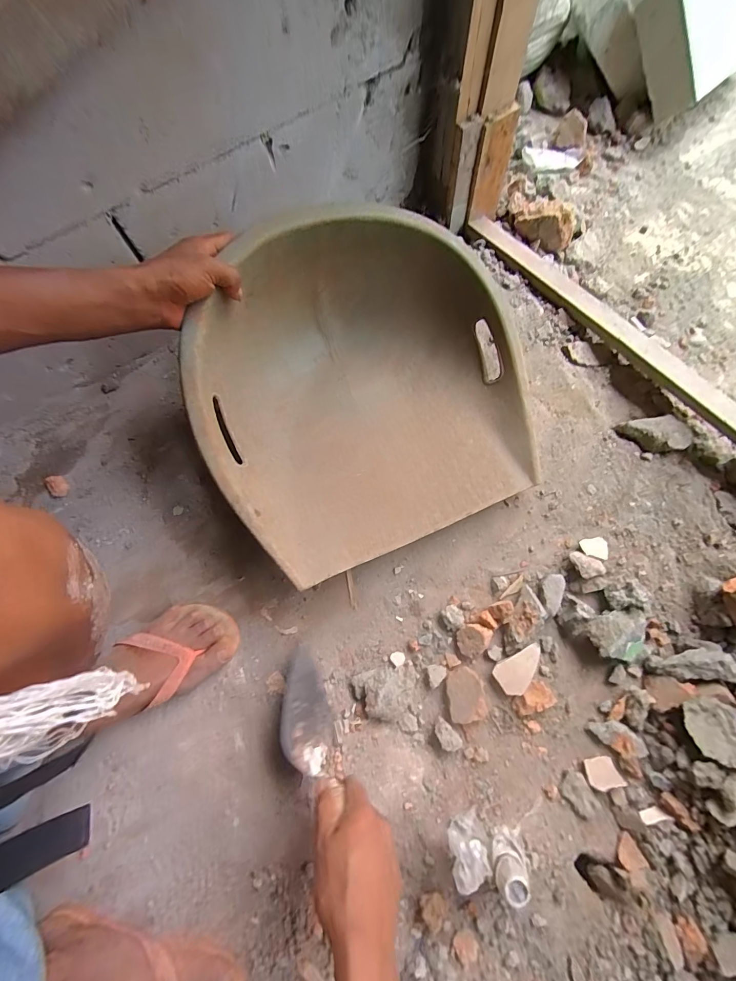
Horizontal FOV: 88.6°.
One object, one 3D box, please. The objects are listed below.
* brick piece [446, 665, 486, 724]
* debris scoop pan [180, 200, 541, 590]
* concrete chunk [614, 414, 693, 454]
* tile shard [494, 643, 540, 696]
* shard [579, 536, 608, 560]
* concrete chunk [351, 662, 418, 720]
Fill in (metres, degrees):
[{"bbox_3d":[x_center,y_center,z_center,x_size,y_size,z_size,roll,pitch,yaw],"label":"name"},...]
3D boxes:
[{"bbox_3d":[0.123,0.259,0.481,0.044,0.022,0.061,-6,72,0],"label":"brick piece"},{"bbox_3d":[0.009,-0.126,0.470,0.405,0.187,0.356,-25,73,-6],"label":"debris scoop pan"},{"bbox_3d":[0.414,-0.080,0.546,0.083,0.027,0.047,-1,72,2],"label":"concrete chunk"},{"bbox_3d":[0.197,0.230,0.481,0.067,0.004,0.041,-31,62,3],"label":"tile shard"},{"bbox_3d":[0.318,0.082,0.528,0.035,0.009,0.031,-11,72,-1],"label":"shard"},{"bbox_3d":[0.023,0.259,0.478,0.081,0.029,0.058,-9,72,-1],"label":"concrete chunk"}]

